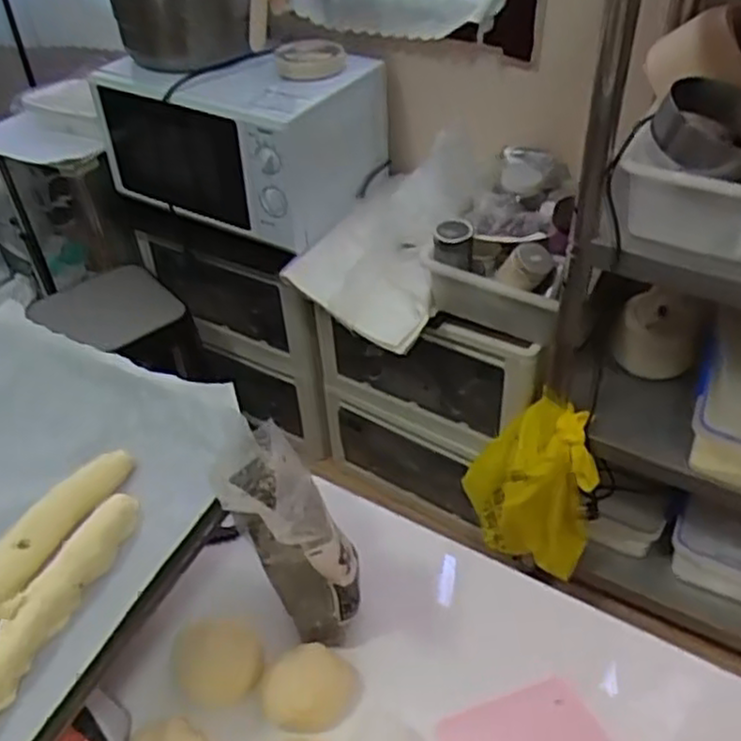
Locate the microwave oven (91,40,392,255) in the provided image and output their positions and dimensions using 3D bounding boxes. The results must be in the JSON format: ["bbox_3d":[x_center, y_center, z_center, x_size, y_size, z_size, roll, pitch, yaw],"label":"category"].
[{"bbox_3d":[-0.245,-0.490,1.467,0.469,0.222,0.313,21,48,24],"label":"microwave oven"}]

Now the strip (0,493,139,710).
[{"bbox_3d":[-0.227,0.163,0.509,0.037,0.027,0.202,15,45,18],"label":"strip"}]

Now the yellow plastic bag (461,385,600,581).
[{"bbox_3d":[0.275,0.205,1.312,0.225,0.332,0.117,8,44,12],"label":"yellow plastic bag"}]

